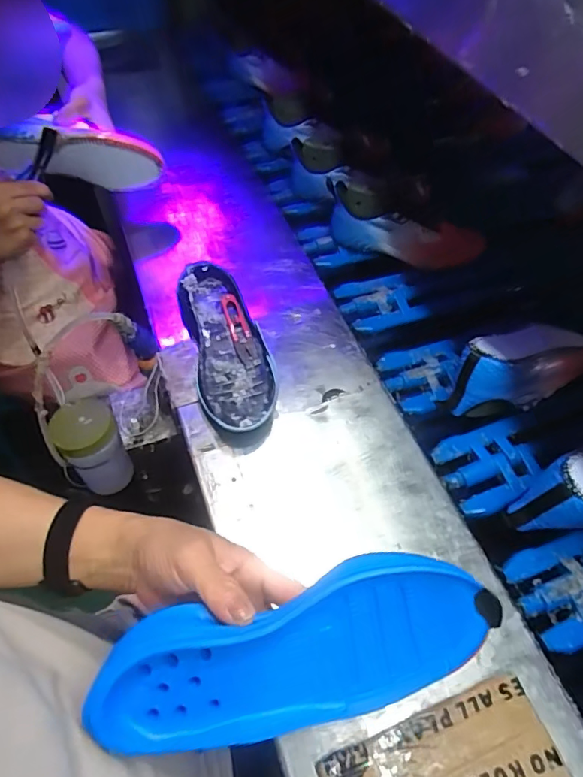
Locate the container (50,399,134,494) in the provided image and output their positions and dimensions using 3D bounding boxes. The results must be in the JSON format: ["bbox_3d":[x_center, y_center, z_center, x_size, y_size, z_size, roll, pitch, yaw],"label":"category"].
[{"bbox_3d":[-0.250,0.074,0.615,0.069,0.098,0.085,-29,59,-14],"label":"container"}]

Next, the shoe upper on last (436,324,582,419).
[{"bbox_3d":[0.276,-0.025,0.587,0.201,0.093,0.077,-23,58,-10],"label":"shoe upper on last"}]

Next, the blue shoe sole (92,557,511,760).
[{"bbox_3d":[0.003,0.169,0.320,0.245,0.048,0.092,-13,99,-5],"label":"blue shoe sole"}]

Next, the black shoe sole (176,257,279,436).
[{"bbox_3d":[-0.076,-0.051,0.579,0.089,0.052,0.233,-14,56,-8],"label":"black shoe sole"}]

